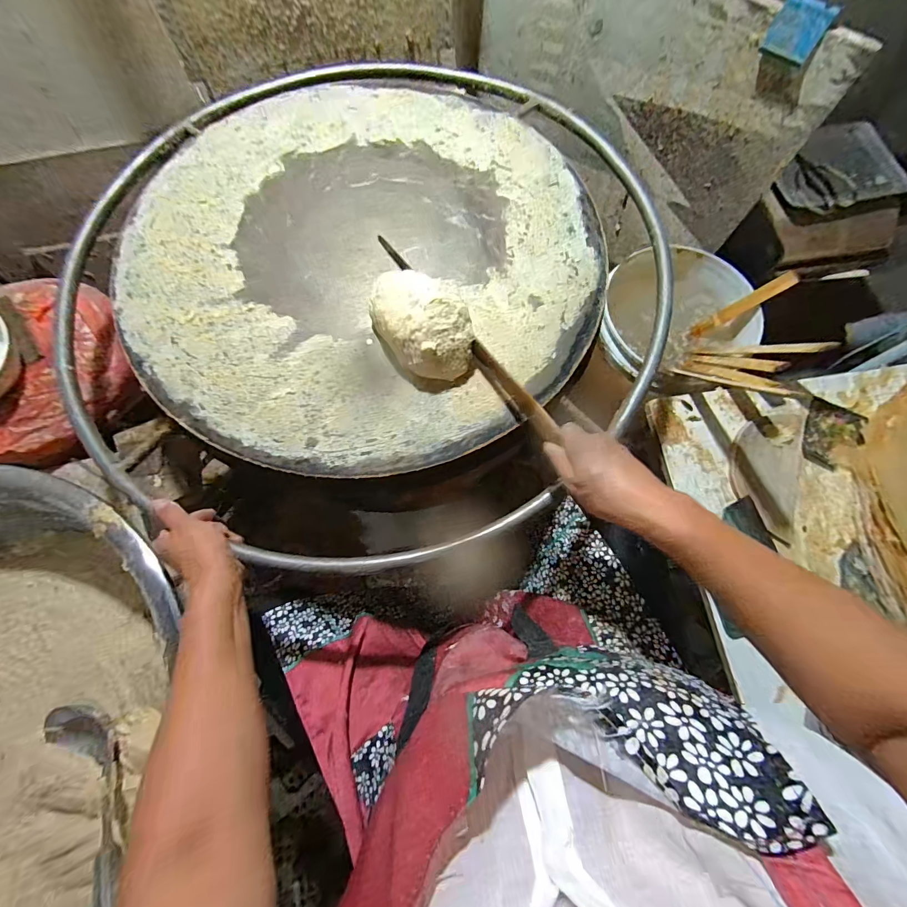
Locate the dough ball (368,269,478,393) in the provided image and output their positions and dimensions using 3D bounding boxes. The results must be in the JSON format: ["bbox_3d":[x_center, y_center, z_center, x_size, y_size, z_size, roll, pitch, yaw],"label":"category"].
[{"bbox_3d":[-0.037,-0.149,0.459,0.096,0.064,0.142,-26,75,-8],"label":"dough ball"}]

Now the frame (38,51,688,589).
[{"bbox_3d":[-0.124,-0.281,0.560,0.826,0.041,0.849,-30,75,-9],"label":"frame"}]

